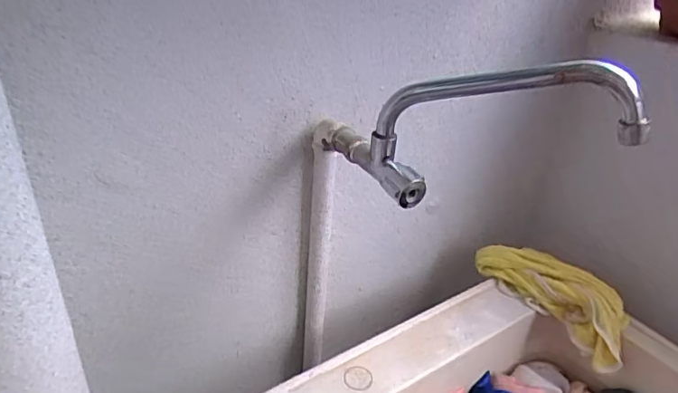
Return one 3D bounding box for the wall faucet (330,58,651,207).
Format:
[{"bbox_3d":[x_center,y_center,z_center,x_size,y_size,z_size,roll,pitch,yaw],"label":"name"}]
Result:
[{"bbox_3d":[0.116,-0.065,0.463,0.282,0.095,0.088,-11,25,23],"label":"wall faucet"}]

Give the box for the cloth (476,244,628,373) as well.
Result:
[{"bbox_3d":[0.310,0.140,0.745,0.068,0.090,0.229,-21,39,-36],"label":"cloth"}]

